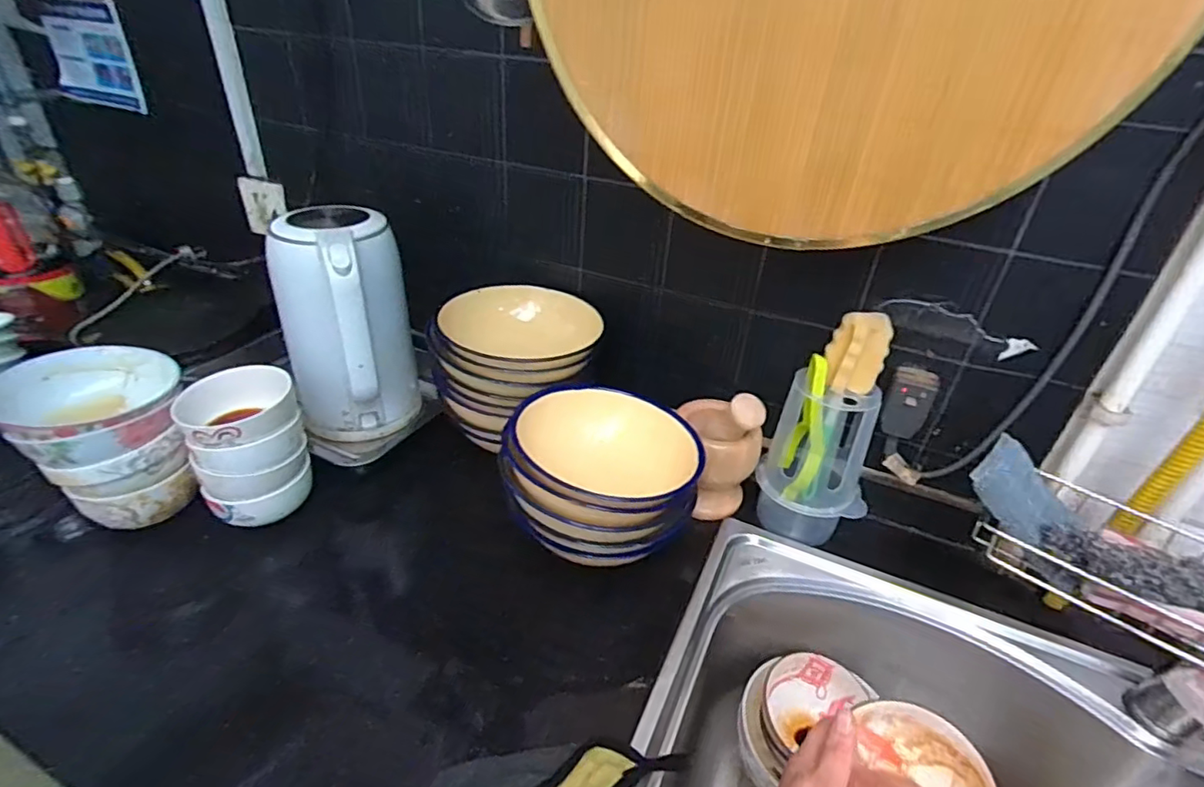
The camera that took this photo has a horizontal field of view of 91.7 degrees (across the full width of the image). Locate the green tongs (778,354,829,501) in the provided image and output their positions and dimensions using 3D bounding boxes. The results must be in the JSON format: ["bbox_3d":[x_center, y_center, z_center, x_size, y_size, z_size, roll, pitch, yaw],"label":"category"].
[{"bbox_3d":[0.218,0.040,0.616,0.037,0.158,0.034,13,34,14],"label":"green tongs"}]

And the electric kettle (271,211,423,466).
[{"bbox_3d":[-0.300,-0.057,0.697,0.148,0.264,0.182,-9,36,-20],"label":"electric kettle"}]

